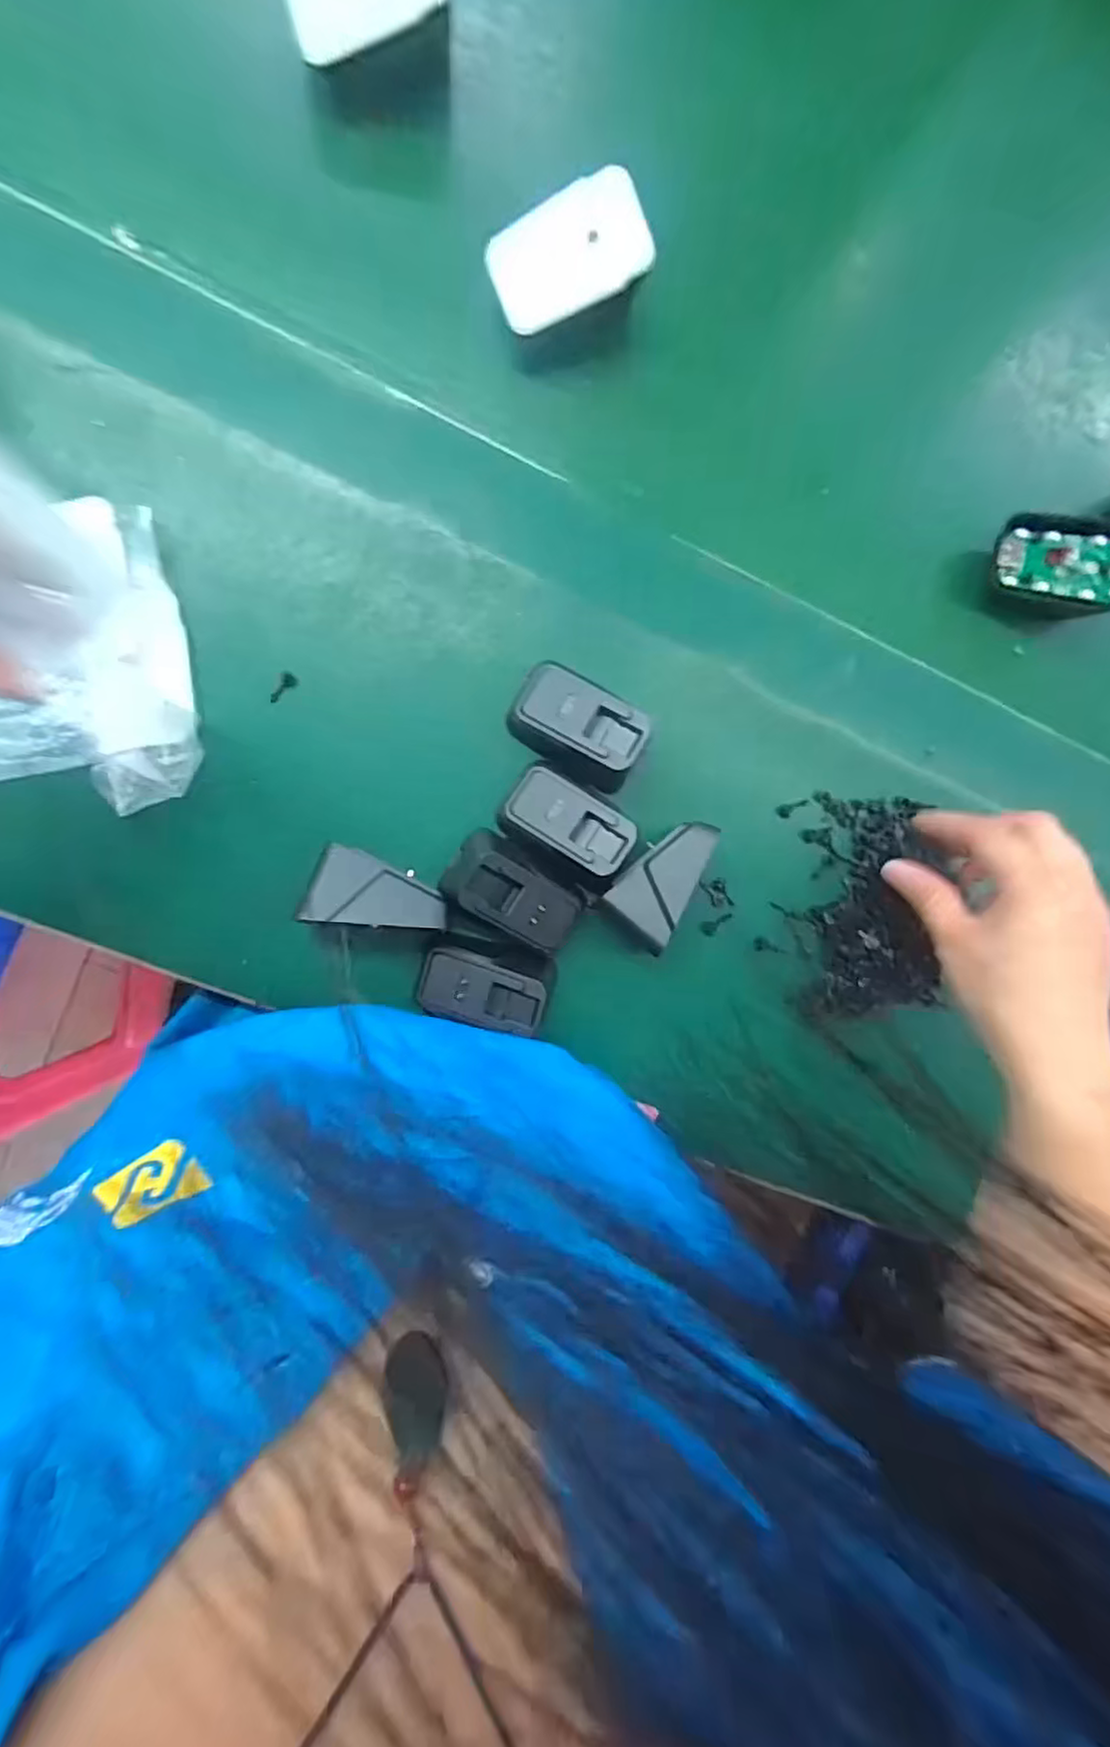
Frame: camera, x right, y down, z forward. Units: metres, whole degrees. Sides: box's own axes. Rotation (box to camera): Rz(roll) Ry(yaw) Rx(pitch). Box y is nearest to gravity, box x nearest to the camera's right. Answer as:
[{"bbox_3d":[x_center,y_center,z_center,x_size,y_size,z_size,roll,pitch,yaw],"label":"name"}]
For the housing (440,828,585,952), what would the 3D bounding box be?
[{"bbox_3d":[-0.019,0.009,0.333,0.069,0.033,0.038,29,90,-9],"label":"housing"}]

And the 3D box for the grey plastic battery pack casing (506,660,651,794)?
[{"bbox_3d":[0.011,-0.070,0.328,0.067,0.034,0.038,32,90,-9],"label":"grey plastic battery pack casing"}]

